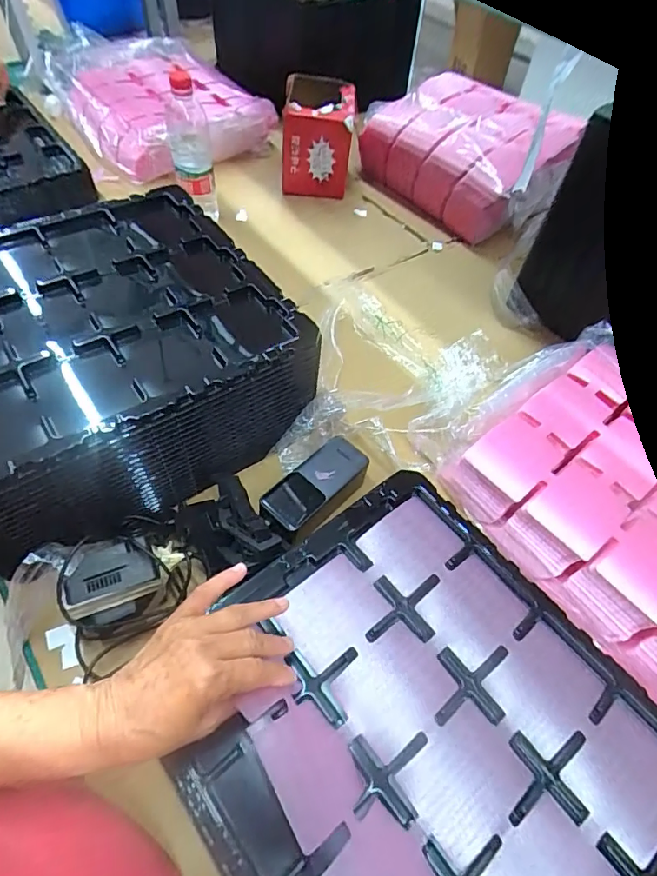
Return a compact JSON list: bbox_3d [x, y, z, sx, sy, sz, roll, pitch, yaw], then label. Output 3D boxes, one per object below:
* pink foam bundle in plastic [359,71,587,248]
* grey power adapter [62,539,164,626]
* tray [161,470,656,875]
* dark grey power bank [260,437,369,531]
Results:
[{"bbox_3d":[0.239,-0.519,0.896,0.339,0.166,0.222,34,60,18],"label":"pink foam bundle in plastic"},{"bbox_3d":[-0.196,0.129,0.439,0.080,0.036,0.055,-27,61,-20],"label":"grey power adapter"},{"bbox_3d":[0.075,0.234,0.383,0.324,0.034,0.359,-31,61,-27],"label":"tray"},{"bbox_3d":[-0.011,0.047,0.530,0.052,0.017,0.130,40,62,21],"label":"dark grey power bank"}]

